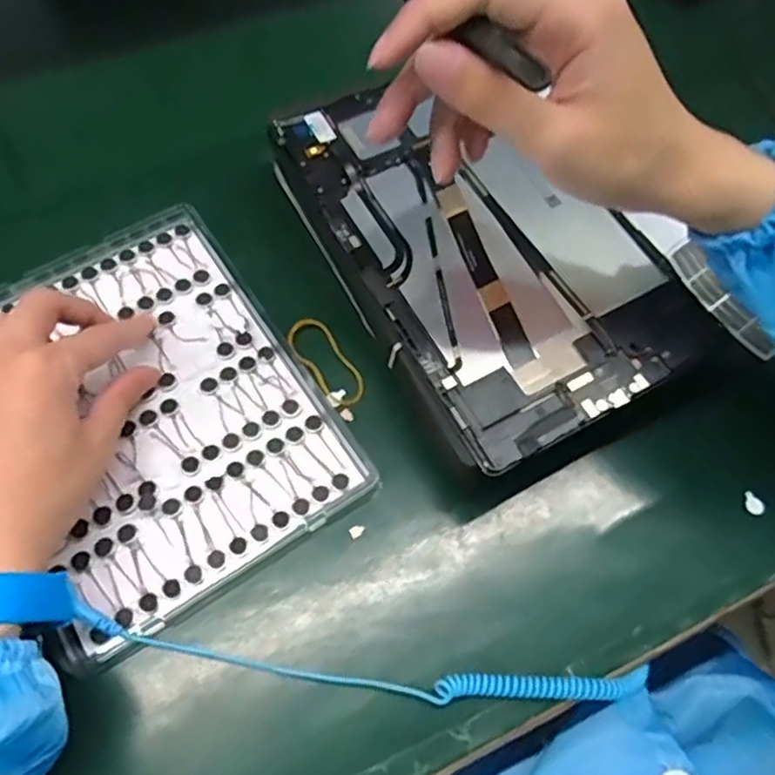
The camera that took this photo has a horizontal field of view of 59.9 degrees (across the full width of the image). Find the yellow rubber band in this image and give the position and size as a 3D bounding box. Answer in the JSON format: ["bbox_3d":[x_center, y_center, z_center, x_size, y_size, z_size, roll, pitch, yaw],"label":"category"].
[{"bbox_3d":[-0.035,-0.015,0.381,0.025,0.004,0.058,-28,73,-20],"label":"yellow rubber band"}]

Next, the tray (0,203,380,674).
[{"bbox_3d":[-0.132,0.007,0.360,0.163,0.010,0.219,-31,69,-15],"label":"tray"}]

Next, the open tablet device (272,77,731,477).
[{"bbox_3d":[0.049,-0.083,0.362,0.145,0.010,0.235,-27,68,-14],"label":"open tablet device"}]

